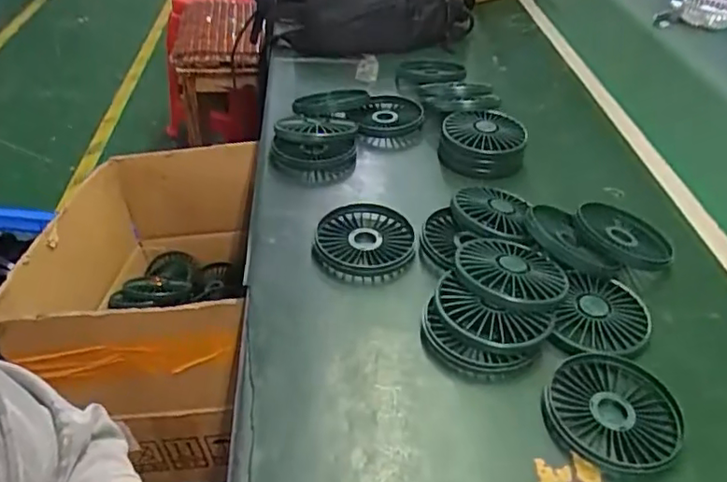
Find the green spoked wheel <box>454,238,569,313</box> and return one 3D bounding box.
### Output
[{"bbox_3d":[0.113,0.026,0.462,0.083,0.023,0.084,2,40,-2],"label":"green spoked wheel"}]

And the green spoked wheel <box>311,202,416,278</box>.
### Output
[{"bbox_3d":[0.002,0.001,0.520,0.083,0.017,0.087,2,40,-2],"label":"green spoked wheel"}]

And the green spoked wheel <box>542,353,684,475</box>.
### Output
[{"bbox_3d":[0.168,0.113,0.402,0.082,0.011,0.087,2,40,-2],"label":"green spoked wheel"}]

